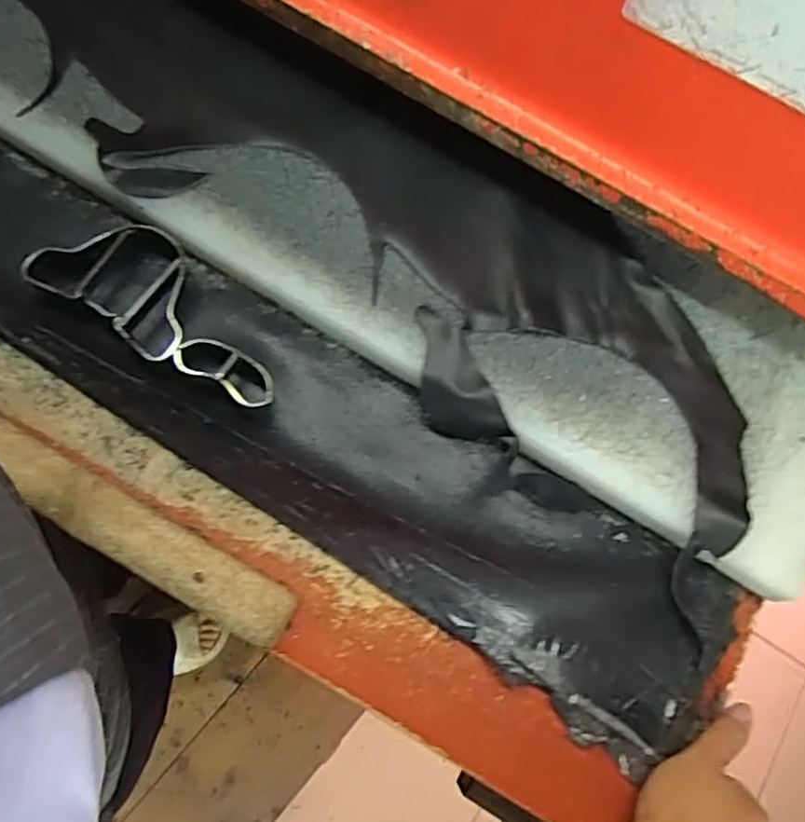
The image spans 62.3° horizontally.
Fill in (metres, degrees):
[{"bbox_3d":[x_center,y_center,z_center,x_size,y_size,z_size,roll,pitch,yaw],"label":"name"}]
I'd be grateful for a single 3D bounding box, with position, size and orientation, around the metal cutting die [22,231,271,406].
[{"bbox_3d":[-0.176,-0.079,0.510,0.200,0.029,0.091,34,70,3],"label":"metal cutting die"}]

